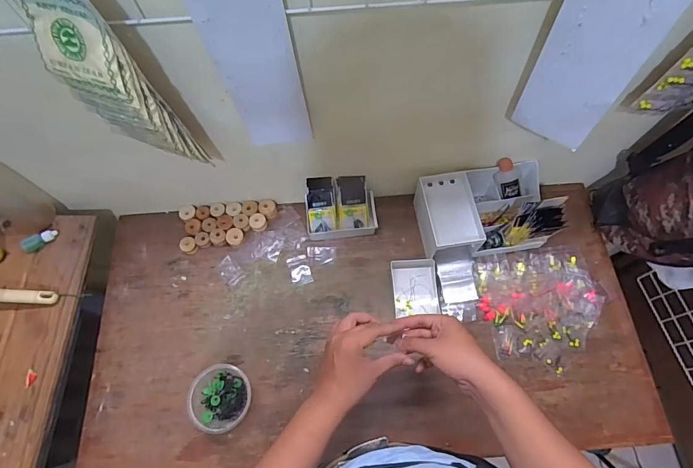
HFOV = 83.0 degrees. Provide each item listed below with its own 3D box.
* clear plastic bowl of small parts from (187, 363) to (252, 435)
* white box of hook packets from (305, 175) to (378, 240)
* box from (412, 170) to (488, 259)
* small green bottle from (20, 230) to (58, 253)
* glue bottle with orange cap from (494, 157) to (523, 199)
[{"bbox_3d":[-0.210,0.278,0.668,0.101,0.057,0.100,0,67,1],"label":"clear plastic bowl of small parts"},{"bbox_3d":[-0.011,-0.051,0.779,0.137,0.085,0.094,-6,67,-1],"label":"white box of hook packets"},{"bbox_3d":[0.189,-0.033,0.756,0.102,0.093,0.149,-11,68,-4],"label":"box"},{"bbox_3d":[-0.560,0.011,0.714,0.061,0.019,0.027,-32,70,-12],"label":"small green bottle"},{"bbox_3d":[0.312,-0.109,0.758,0.046,0.095,0.037,-16,42,20],"label":"glue bottle with orange cap"}]

